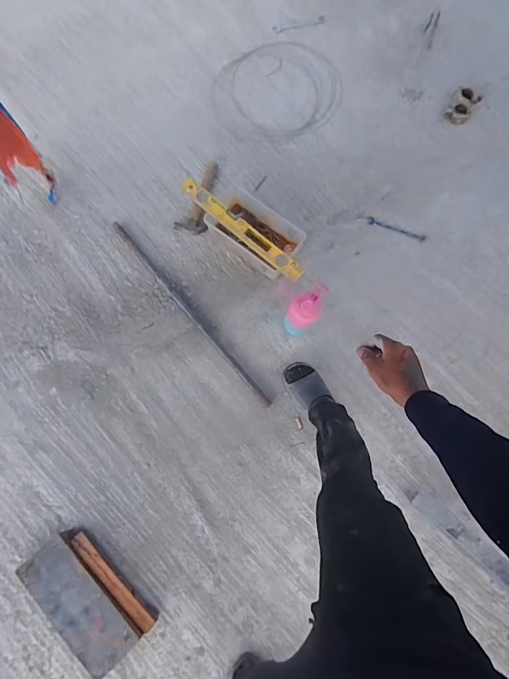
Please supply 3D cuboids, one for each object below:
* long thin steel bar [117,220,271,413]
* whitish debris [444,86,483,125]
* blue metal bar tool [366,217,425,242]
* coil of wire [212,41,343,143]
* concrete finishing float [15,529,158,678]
[{"bbox_3d":[-0.213,-0.089,1.170,0.031,0.021,0.785,-40,82,-6],"label":"long thin steel bar"},{"bbox_3d":[0.726,-0.818,1.266,0.086,0.028,0.144,36,82,6],"label":"whitish debris"},{"bbox_3d":[0.480,-0.372,1.223,0.200,0.013,0.030,24,81,4],"label":"blue metal bar tool"},{"bbox_3d":[0.079,-0.917,1.328,0.465,0.025,0.412,-21,81,-4],"label":"coil of wire"},{"bbox_3d":[-0.459,0.702,0.985,0.186,0.064,0.352,-43,83,-7],"label":"concrete finishing float"}]

